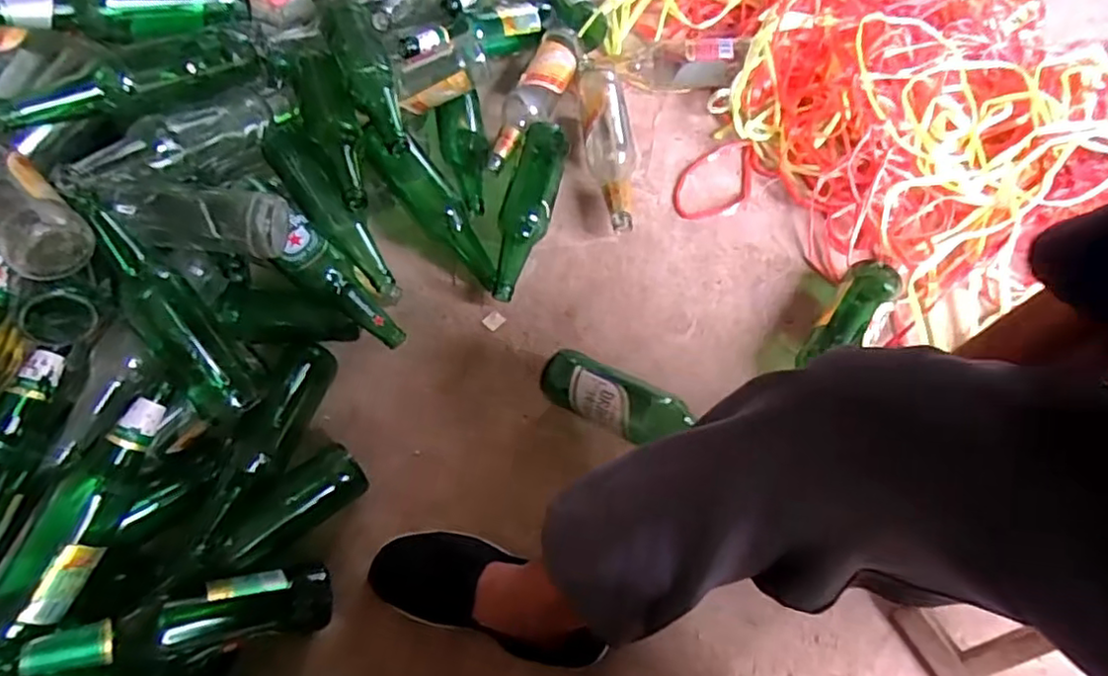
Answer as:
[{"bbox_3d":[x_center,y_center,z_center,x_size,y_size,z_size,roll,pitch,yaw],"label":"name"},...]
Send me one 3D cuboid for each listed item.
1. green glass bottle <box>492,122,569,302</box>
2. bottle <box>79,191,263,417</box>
[{"bbox_3d":[-0.035,-0.173,0.858,0.067,0.060,0.263,12,66,7],"label":"green glass bottle"},{"bbox_3d":[-0.393,-0.027,0.650,0.062,0.060,0.242,-35,104,-13],"label":"bottle"}]

